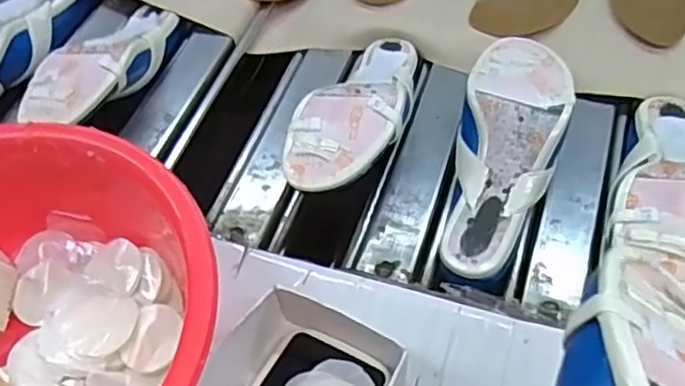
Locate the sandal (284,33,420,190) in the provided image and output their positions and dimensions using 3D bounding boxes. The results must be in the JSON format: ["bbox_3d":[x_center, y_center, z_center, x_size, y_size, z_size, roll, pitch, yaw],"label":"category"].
[{"bbox_3d":[0.020,-0.083,0.603,0.090,0.051,0.222,15,45,14],"label":"sandal"}]

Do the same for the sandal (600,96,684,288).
[{"bbox_3d":[0.255,-0.012,0.533,0.090,0.054,0.214,13,42,13],"label":"sandal"}]

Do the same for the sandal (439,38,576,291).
[{"bbox_3d":[0.136,-0.036,0.560,0.087,0.050,0.227,13,73,13],"label":"sandal"}]

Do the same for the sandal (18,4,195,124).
[{"bbox_3d":[-0.228,-0.131,0.672,0.082,0.055,0.209,20,44,17],"label":"sandal"}]

